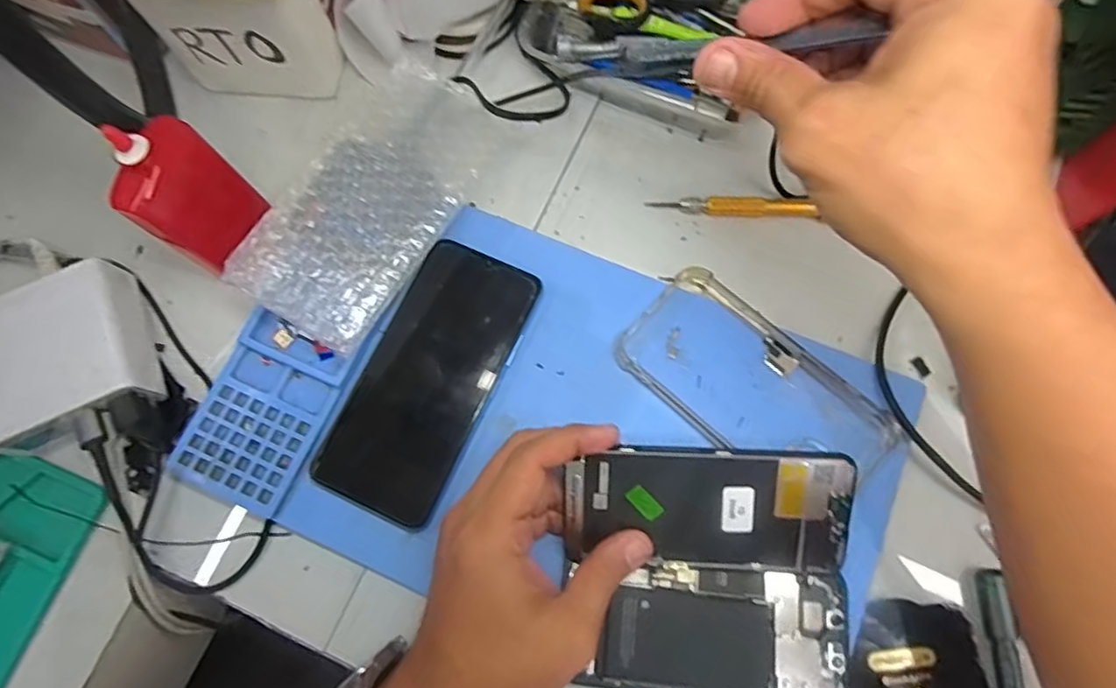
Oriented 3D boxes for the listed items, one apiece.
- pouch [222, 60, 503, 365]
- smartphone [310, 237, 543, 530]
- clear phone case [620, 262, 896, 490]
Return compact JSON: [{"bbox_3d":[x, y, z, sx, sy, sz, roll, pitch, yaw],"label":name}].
[{"bbox_3d":[-0.106,-0.088,0.364,0.088,0.012,0.177,30,71,8],"label":"pouch"},{"bbox_3d":[-0.077,0.017,0.365,0.080,0.009,0.160,23,76,9],"label":"smartphone"},{"bbox_3d":[0.115,0.024,0.361,0.152,0.012,0.078,38,79,12],"label":"clear phone case"}]

